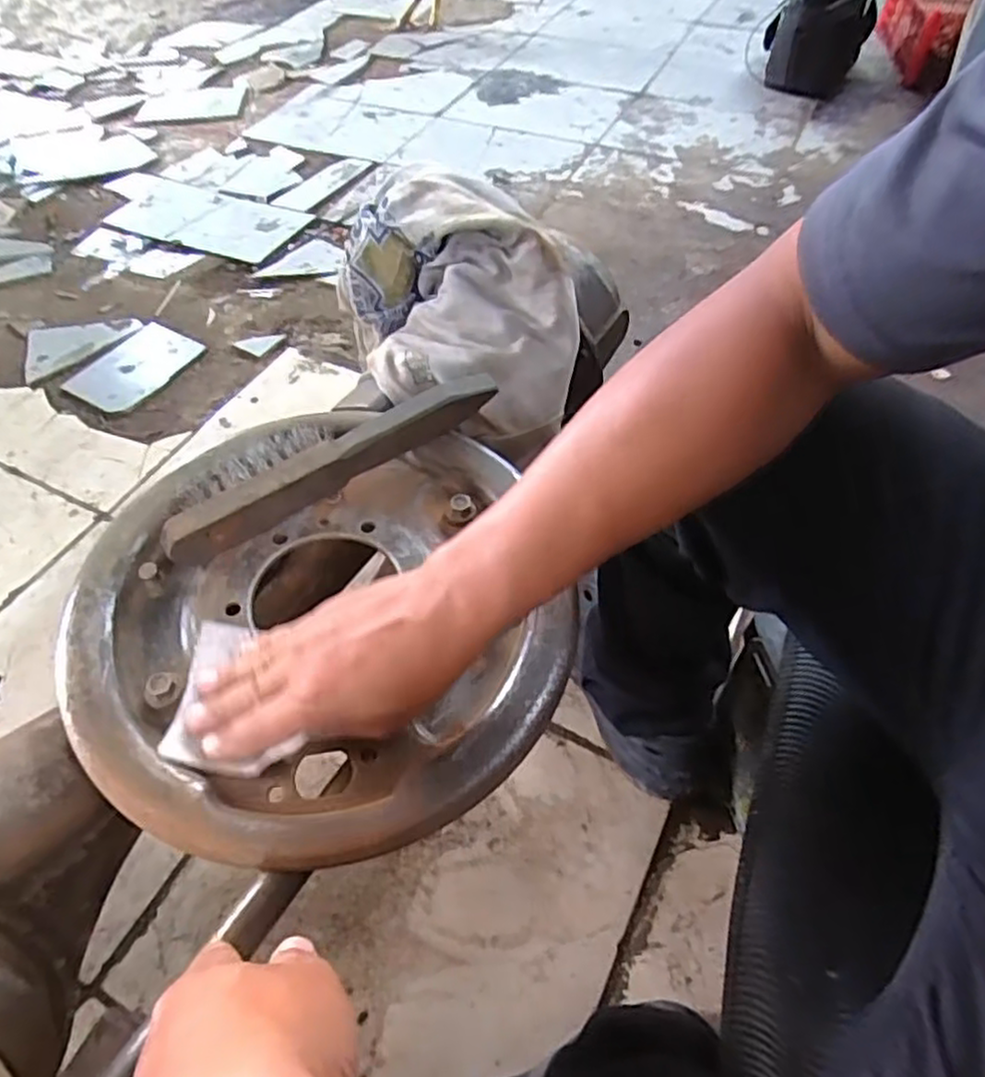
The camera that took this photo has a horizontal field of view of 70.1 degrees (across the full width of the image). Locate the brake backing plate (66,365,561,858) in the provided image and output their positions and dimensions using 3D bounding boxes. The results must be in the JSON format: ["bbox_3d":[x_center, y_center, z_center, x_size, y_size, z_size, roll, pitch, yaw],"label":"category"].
[{"bbox_3d":[-0.103,0.030,0.414,0.276,0.057,0.285,2,52,-2],"label":"brake backing plate"}]

